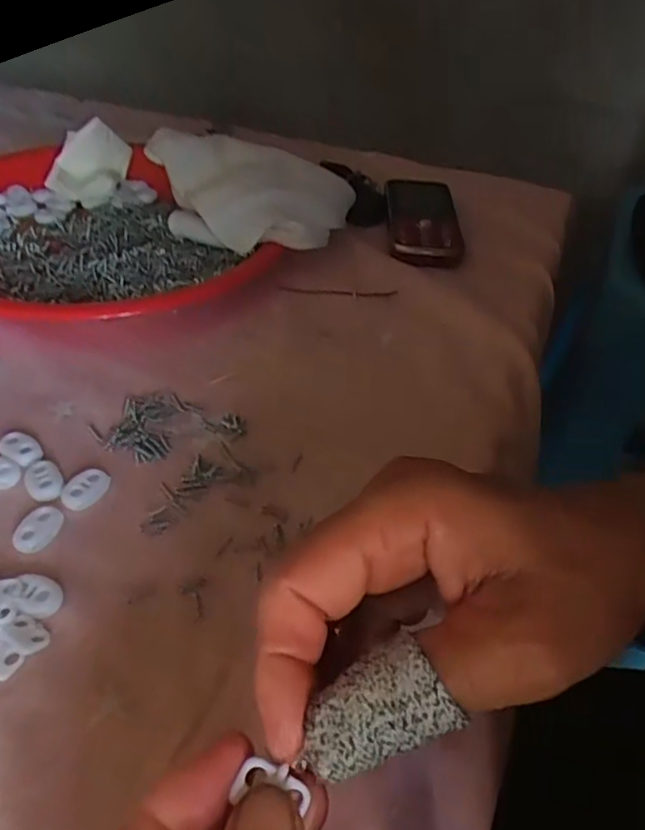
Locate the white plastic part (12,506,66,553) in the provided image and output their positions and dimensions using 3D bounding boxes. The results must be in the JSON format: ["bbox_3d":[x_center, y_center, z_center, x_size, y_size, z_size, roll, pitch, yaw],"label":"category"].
[{"bbox_3d":[-0.117,0.047,0.272,0.015,0.004,0.022,19,44,13],"label":"white plastic part"}]

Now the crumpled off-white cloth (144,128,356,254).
[{"bbox_3d":[-0.052,-0.146,0.442,0.134,0.020,0.081,17,68,0],"label":"crumpled off-white cloth"}]

